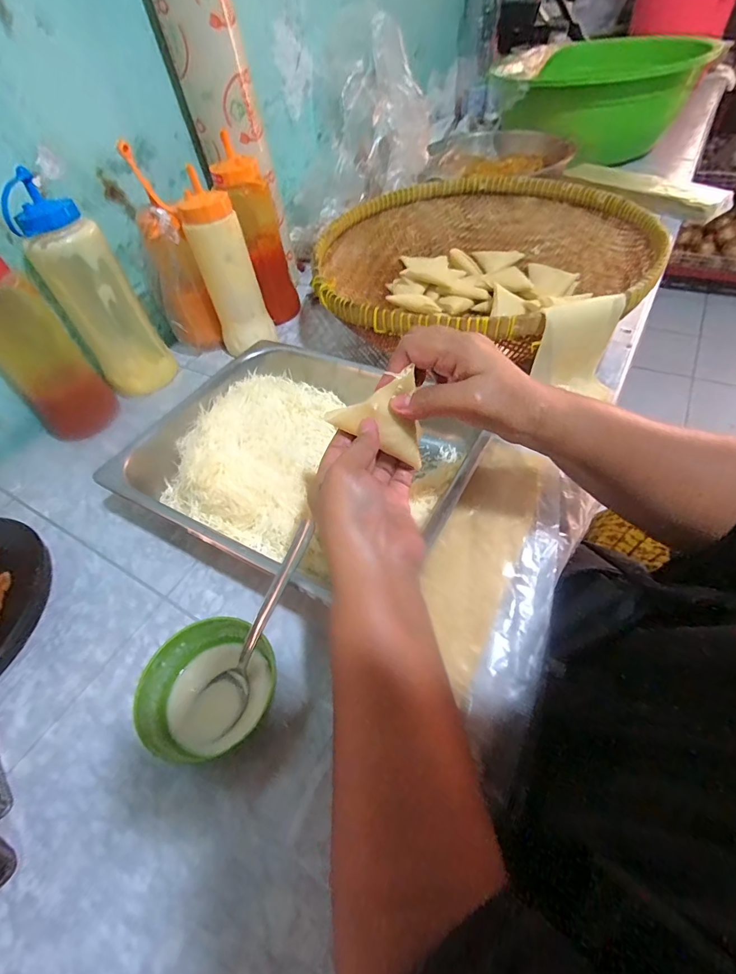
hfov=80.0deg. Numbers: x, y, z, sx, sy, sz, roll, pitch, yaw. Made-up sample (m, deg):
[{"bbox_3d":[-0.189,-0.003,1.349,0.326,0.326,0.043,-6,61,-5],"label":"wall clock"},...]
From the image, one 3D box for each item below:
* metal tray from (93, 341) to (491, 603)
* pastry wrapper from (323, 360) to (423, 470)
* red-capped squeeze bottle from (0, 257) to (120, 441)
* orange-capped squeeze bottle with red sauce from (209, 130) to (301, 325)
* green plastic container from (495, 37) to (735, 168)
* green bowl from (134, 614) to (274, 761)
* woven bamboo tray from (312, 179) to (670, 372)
[{"bbox_3d":[-0.074,-0.028,0.444,0.304,0.061,0.242,20,55,23],"label":"metal tray"},{"bbox_3d":[0.014,-0.056,0.311,0.076,0.061,0.013,26,27,-1],"label":"pastry wrapper"},{"bbox_3d":[-0.376,-0.154,0.501,0.084,0.202,0.066,-37,54,-23],"label":"red-capped squeeze bottle"},{"bbox_3d":[-0.156,-0.347,0.631,0.051,0.209,0.070,19,55,23],"label":"orange-capped squeeze bottle with red sauce"},{"bbox_3d":[0.497,-0.859,0.983,0.389,0.164,0.404,-3,53,4],"label":"green plastic container"},{"bbox_3d":[-0.111,0.145,0.316,0.089,0.040,0.083,-4,49,5],"label":"green bowl"},{"bbox_3d":[0.148,-0.299,0.614,0.440,0.099,0.423,-36,54,-22],"label":"woven bamboo tray"}]

